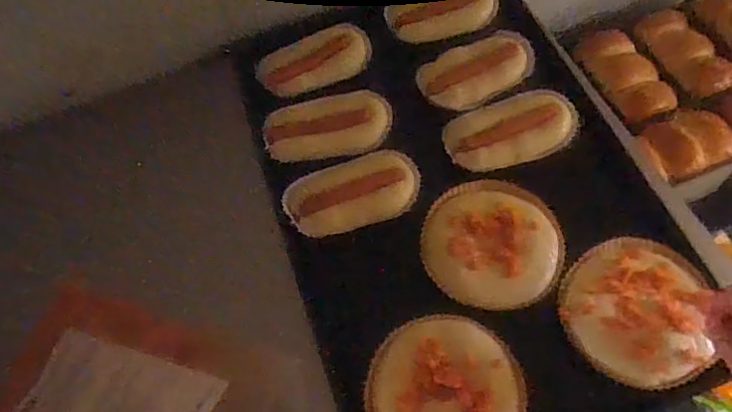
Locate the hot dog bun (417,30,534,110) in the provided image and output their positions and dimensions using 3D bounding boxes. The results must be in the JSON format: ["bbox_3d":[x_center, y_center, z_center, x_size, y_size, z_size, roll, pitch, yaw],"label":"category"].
[{"bbox_3d":[0.145,-0.173,0.716,0.161,0.030,0.077,-29,65,-10],"label":"hot dog bun"}]

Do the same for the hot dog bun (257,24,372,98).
[{"bbox_3d":[-0.069,-0.194,0.754,0.152,0.040,0.065,-17,64,-7],"label":"hot dog bun"}]

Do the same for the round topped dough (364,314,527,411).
[{"bbox_3d":[0.076,0.180,0.543,0.148,0.017,0.150,-2,63,3],"label":"round topped dough"}]

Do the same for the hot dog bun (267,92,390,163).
[{"bbox_3d":[-0.046,-0.100,0.694,0.155,0.033,0.067,-15,63,-3],"label":"hot dog bun"}]

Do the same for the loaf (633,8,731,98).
[{"bbox_3d":[0.556,-0.266,0.971,0.080,0.043,0.185,-20,63,-6],"label":"loaf"}]

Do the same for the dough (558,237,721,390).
[{"bbox_3d":[0.270,0.100,0.568,0.134,0.020,0.151,8,64,6],"label":"dough"}]

